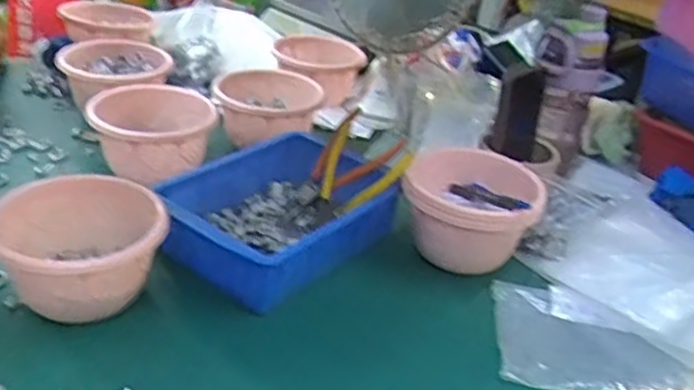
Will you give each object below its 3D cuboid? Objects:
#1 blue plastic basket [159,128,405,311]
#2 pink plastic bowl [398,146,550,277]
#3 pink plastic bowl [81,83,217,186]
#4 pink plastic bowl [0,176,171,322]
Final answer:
[{"bbox_3d":[-0.073,0.021,0.745,0.179,0.073,0.249,25,33,30],"label":"blue plastic basket"},{"bbox_3d":[0.140,0.021,0.770,0.148,0.098,0.152,15,29,13],"label":"pink plastic bowl"},{"bbox_3d":[-0.245,-0.077,0.858,0.148,0.075,0.145,6,28,-3],"label":"pink plastic bowl"},{"bbox_3d":[-0.252,0.052,0.616,0.129,0.088,0.132,6,28,-3],"label":"pink plastic bowl"}]

